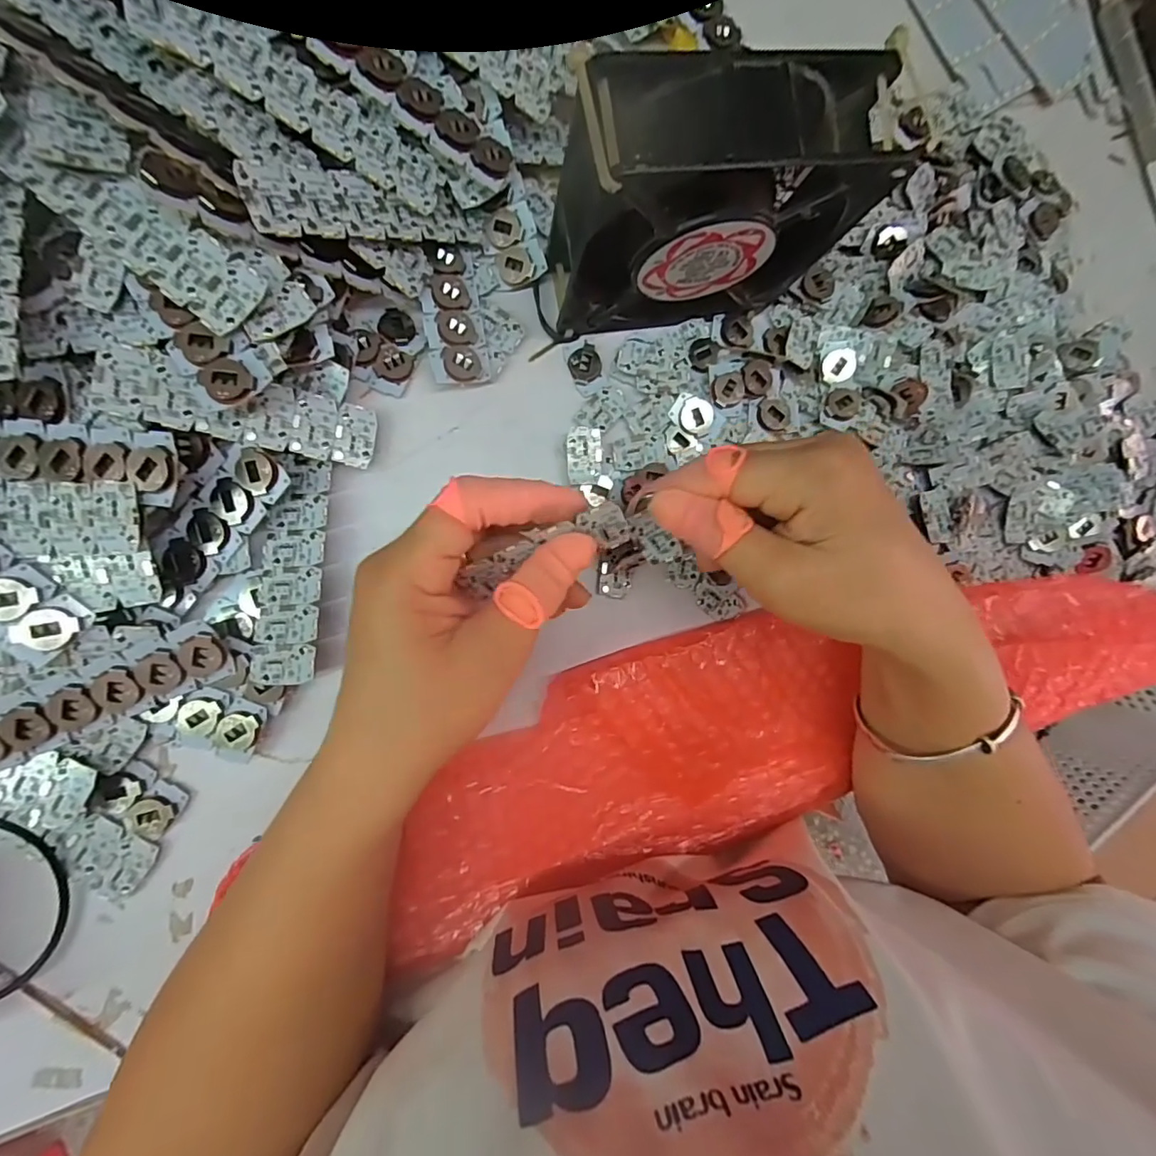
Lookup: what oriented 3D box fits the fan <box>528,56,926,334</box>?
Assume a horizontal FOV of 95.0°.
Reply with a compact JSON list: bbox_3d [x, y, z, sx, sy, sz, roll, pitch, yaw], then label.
[{"bbox_3d":[0.053,-0.156,0.232,0.131,0.112,0.042,-10,91,-9],"label":"fan"}]

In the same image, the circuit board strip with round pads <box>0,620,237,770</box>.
[{"bbox_3d":[-0.209,0.051,0.228,0.107,0.006,0.029,-22,109,-12],"label":"circuit board strip with round pads"}]

